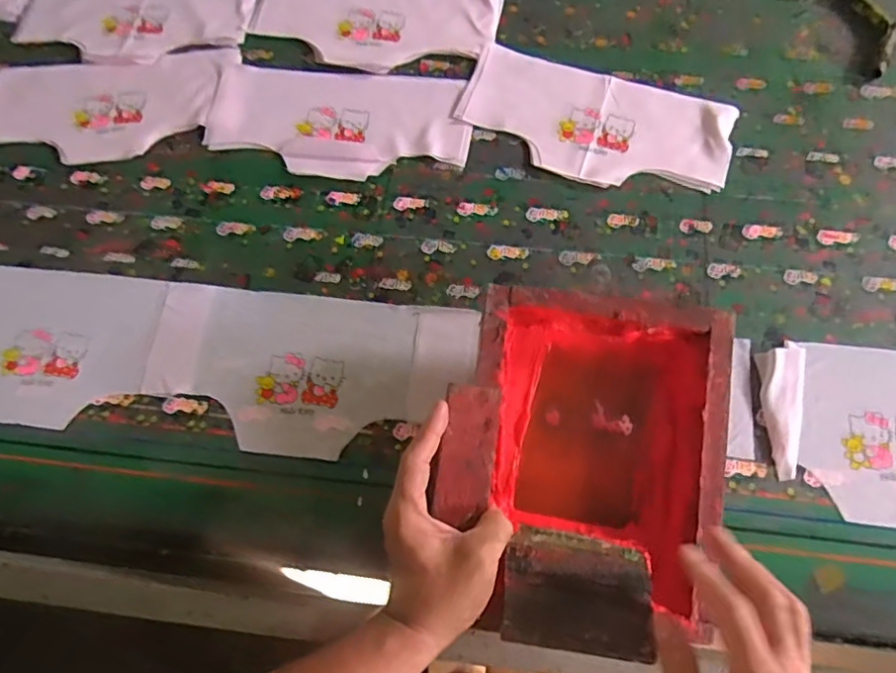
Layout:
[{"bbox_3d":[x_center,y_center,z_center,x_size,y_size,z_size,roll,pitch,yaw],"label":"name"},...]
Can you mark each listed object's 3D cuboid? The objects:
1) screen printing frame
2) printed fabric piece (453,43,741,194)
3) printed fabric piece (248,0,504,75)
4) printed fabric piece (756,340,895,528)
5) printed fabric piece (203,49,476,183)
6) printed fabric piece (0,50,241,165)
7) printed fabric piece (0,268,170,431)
[{"bbox_3d":[0.109,0.100,0.472,0.228,0.080,0.272,12,77,-6],"label":"screen printing frame"},{"bbox_3d":[0.166,-0.245,0.656,0.305,0.009,0.152,21,71,10],"label":"printed fabric piece"},{"bbox_3d":[-0.097,-0.407,0.729,0.314,0.006,0.155,10,69,6],"label":"printed fabric piece"},{"bbox_3d":[0.404,0.088,0.518,0.220,0.009,0.161,6,70,4],"label":"printed fabric piece"},{"bbox_3d":[-0.130,-0.261,0.675,0.313,0.007,0.163,14,70,8],"label":"printed fabric piece"},{"bbox_3d":[-0.423,-0.281,0.693,0.293,0.010,0.160,-1,68,2],"label":"printed fabric piece"},{"bbox_3d":[-0.443,0.004,0.591,0.276,0.007,0.163,6,69,5],"label":"printed fabric piece"}]

